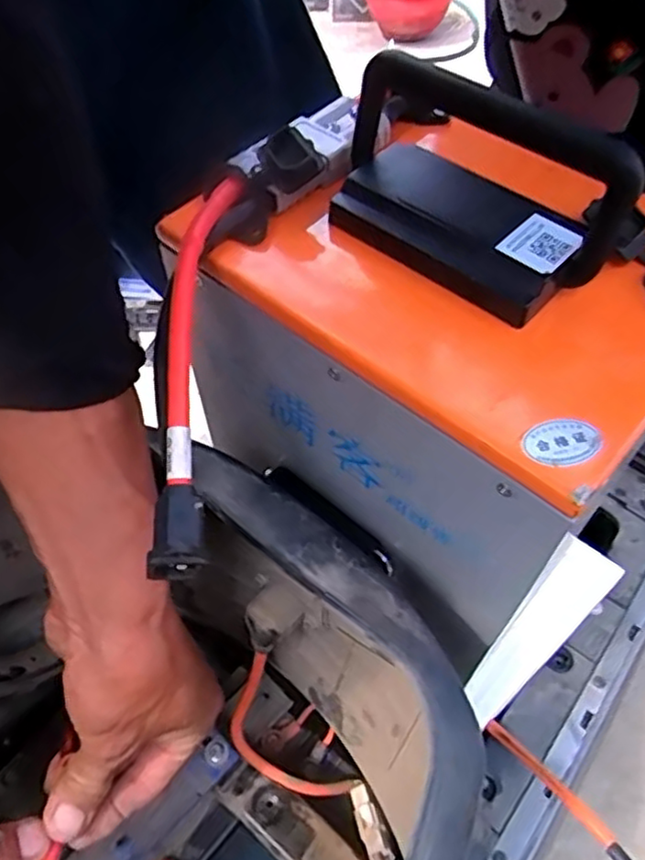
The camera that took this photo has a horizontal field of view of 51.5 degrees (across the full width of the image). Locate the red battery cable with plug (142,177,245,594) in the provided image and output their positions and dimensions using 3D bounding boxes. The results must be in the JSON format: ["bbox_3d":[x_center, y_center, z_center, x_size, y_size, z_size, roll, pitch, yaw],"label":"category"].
[{"bbox_3d":[-0.054,-0.031,0.270,0.028,0.022,0.179,1,70,-1],"label":"red battery cable with plug"}]

